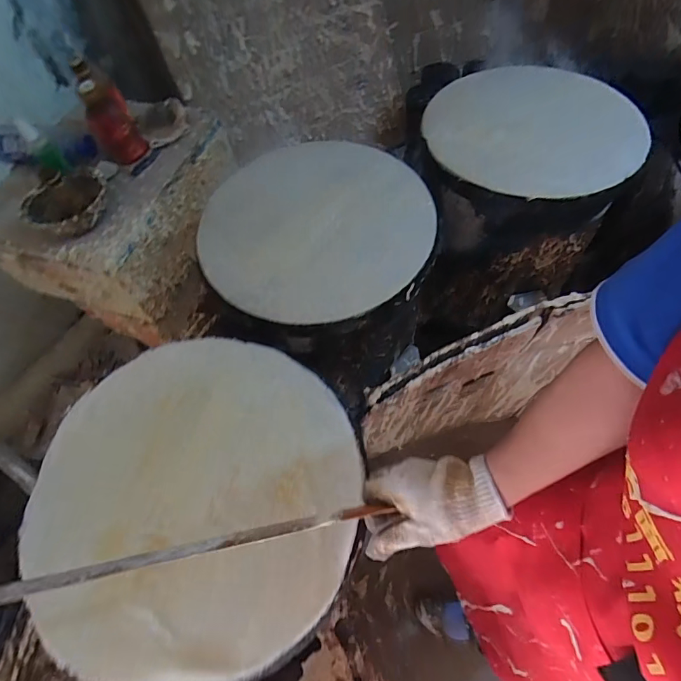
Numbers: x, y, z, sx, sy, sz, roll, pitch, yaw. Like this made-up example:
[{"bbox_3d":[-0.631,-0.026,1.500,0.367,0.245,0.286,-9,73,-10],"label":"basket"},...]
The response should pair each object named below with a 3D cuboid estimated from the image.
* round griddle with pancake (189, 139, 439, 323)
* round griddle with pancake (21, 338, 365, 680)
[{"bbox_3d":[-0.041,-0.190,0.687,0.365,0.036,0.361,-2,61,3],"label":"round griddle with pancake"},{"bbox_3d":[-0.166,0.168,0.496,0.363,0.034,0.363,-2,61,3],"label":"round griddle with pancake"}]

